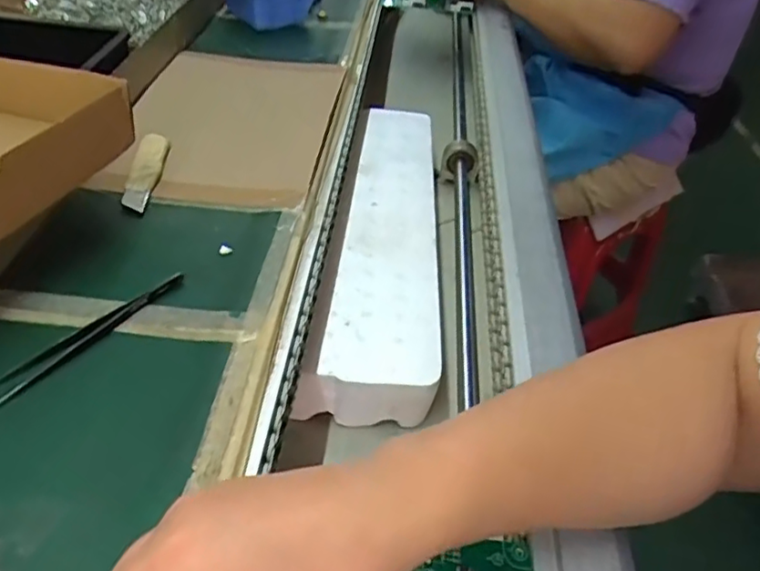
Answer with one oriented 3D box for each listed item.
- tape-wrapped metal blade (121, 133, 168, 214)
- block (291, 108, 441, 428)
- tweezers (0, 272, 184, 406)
[{"bbox_3d":[-0.189,-0.091,0.494,0.023,0.015,0.098,2,42,-5],"label":"tape-wrapped metal blade"},{"bbox_3d":[0.008,-0.056,0.601,0.104,0.054,0.423,7,42,1],"label":"block"},{"bbox_3d":[-0.173,0.028,0.369,0.017,0.007,0.134,29,47,24],"label":"tweezers"}]

